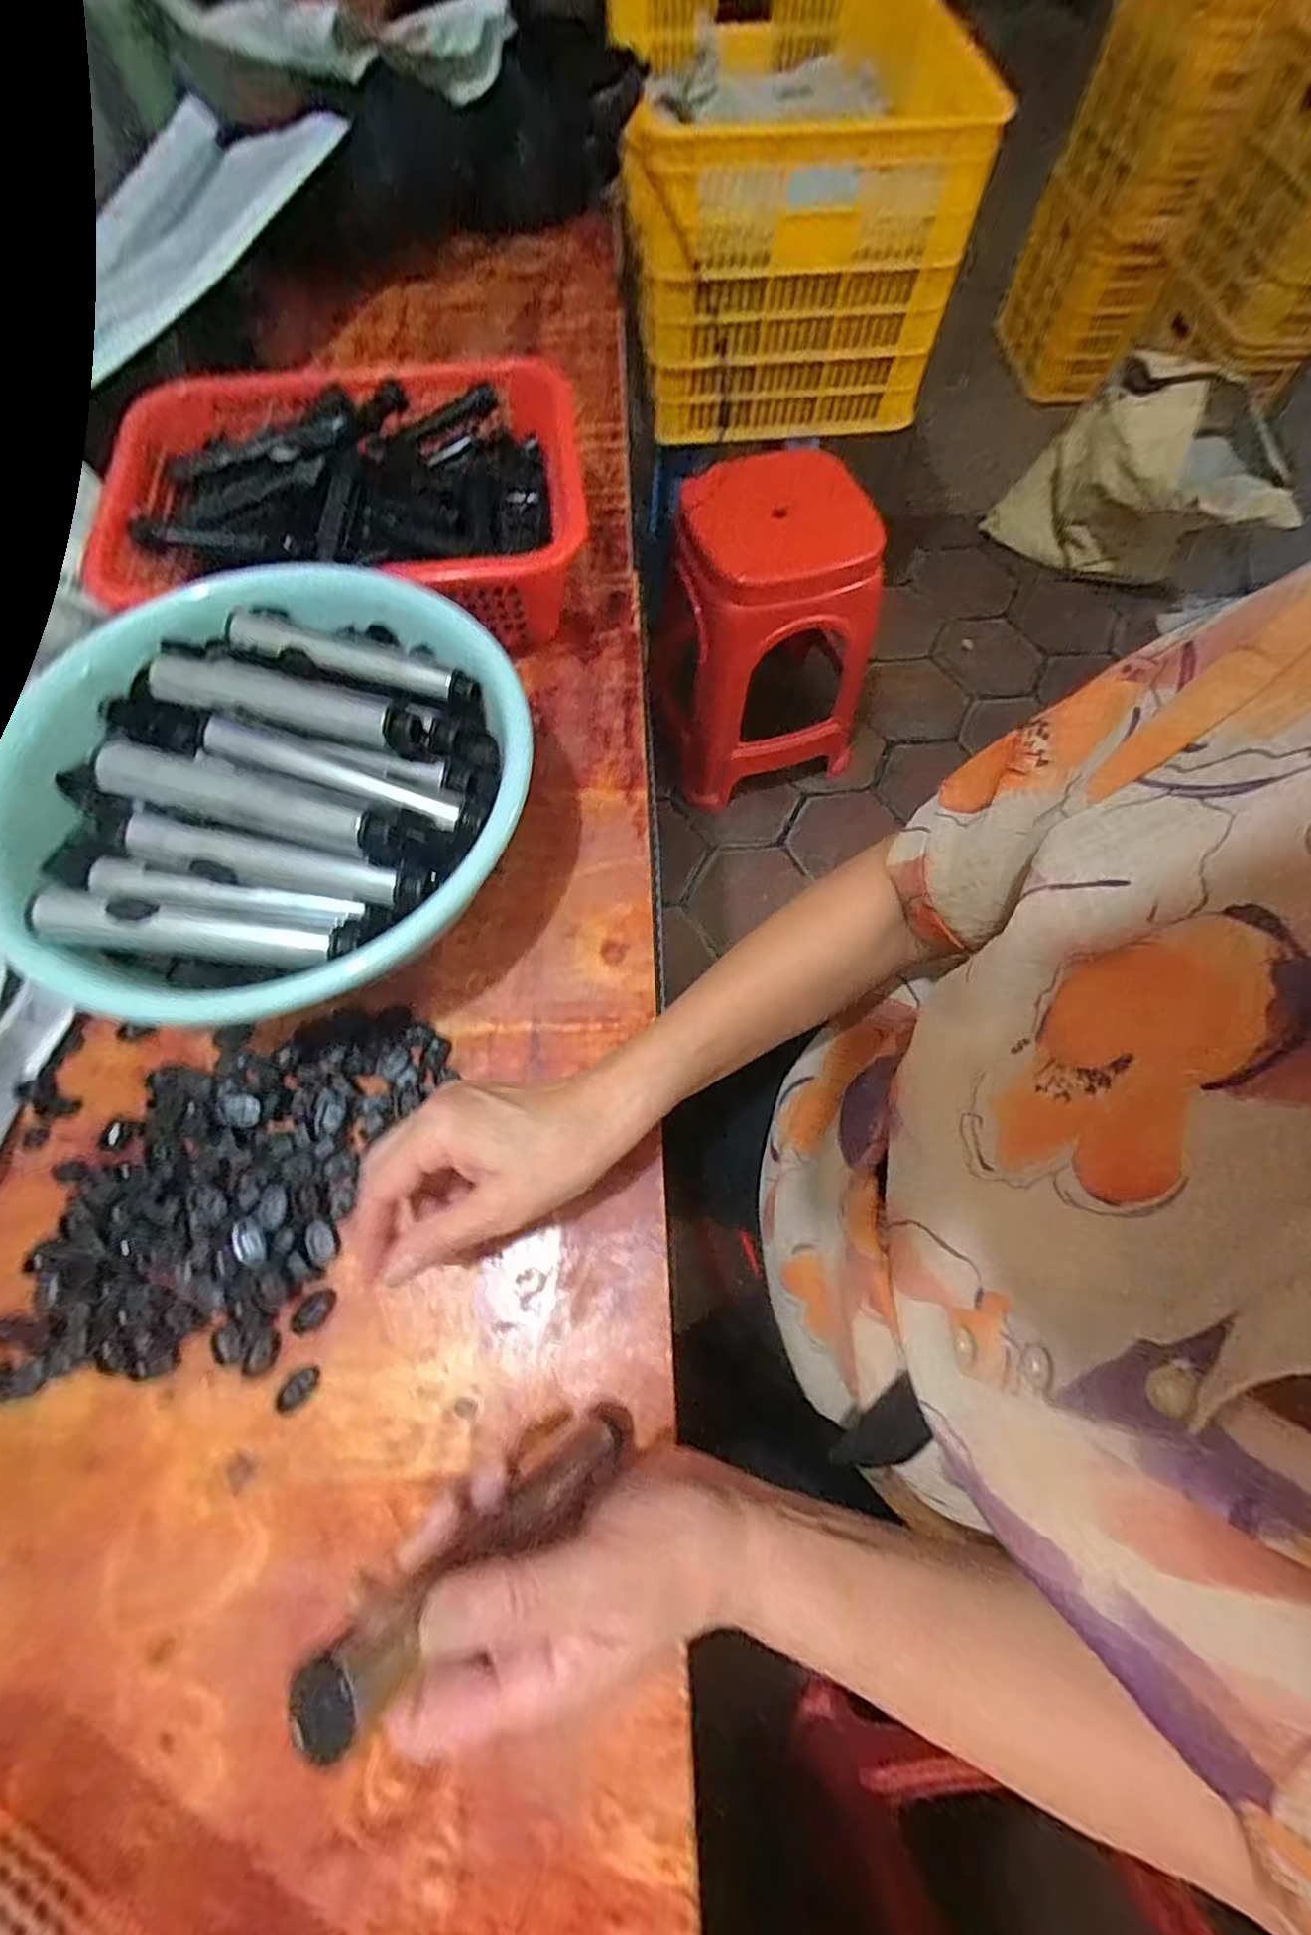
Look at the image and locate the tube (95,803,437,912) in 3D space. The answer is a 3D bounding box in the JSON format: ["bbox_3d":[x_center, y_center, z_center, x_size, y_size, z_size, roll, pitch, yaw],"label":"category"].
[{"bbox_3d":[-0.202,-0.055,0.335,0.169,0.023,0.021,9,68,3],"label":"tube"}]

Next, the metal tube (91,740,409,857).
[{"bbox_3d":[-0.205,-0.085,0.336,0.158,0.036,0.032,14,69,5],"label":"metal tube"}]

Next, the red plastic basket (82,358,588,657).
[{"bbox_3d":[-0.224,-0.350,0.512,0.338,0.094,0.251,-1,68,-1],"label":"red plastic basket"}]

